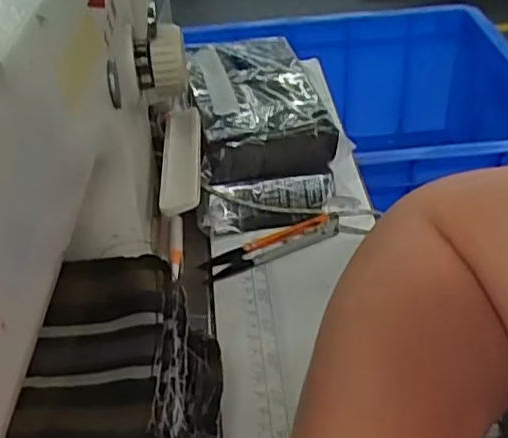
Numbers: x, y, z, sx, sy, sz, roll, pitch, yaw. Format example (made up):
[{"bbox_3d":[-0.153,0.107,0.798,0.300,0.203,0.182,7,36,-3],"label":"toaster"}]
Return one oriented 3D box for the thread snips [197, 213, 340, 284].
[{"bbox_3d":[0.012,0.016,0.442,0.098,0.012,0.023,-18,41,-19],"label":"thread snips"}]

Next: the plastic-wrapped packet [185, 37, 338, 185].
[{"bbox_3d":[0.000,-0.078,0.500,0.094,0.071,0.142,-9,39,-7],"label":"plastic-wrapped packet"}]

